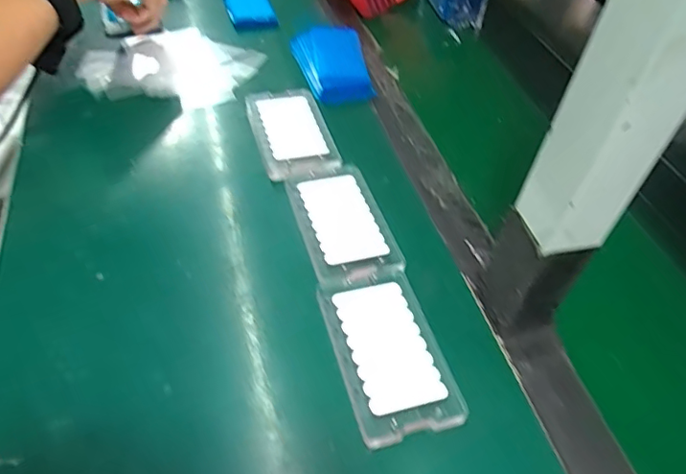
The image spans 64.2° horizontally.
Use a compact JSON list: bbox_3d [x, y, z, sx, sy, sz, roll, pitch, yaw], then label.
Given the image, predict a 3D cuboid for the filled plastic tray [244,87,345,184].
[{"bbox_3d":[-0.051,-0.105,0.541,0.072,0.013,0.139,-9,48,-14],"label":"filled plastic tray"}]

